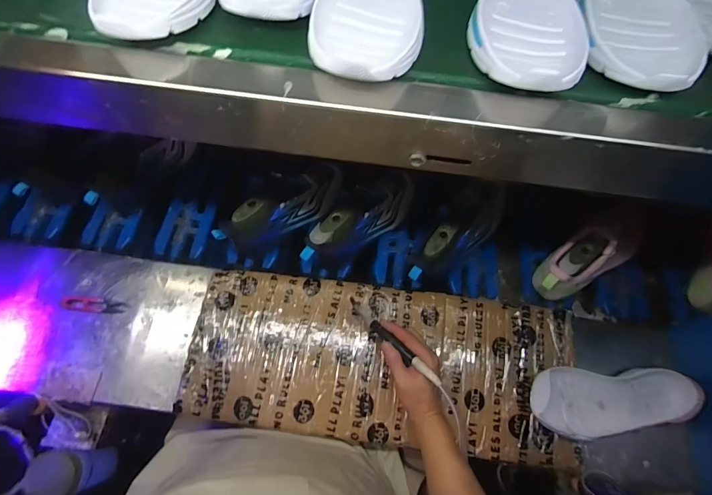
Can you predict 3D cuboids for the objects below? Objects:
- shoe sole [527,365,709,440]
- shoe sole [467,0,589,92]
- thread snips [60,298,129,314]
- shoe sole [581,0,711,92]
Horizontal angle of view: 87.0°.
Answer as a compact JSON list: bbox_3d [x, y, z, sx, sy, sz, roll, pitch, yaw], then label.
[{"bbox_3d":[0.389,0.237,0.574,0.250,0.048,0.100,1,70,-1],"label":"shoe sole"},{"bbox_3d":[0.166,-0.251,0.357,0.105,0.034,0.264,12,70,3],"label":"shoe sole"},{"bbox_3d":[-0.436,0.096,0.625,0.100,0.015,0.024,5,70,0],"label":"thread snips"},{"bbox_3d":[0.271,-0.253,0.361,0.100,0.033,0.261,10,70,2],"label":"shoe sole"}]

